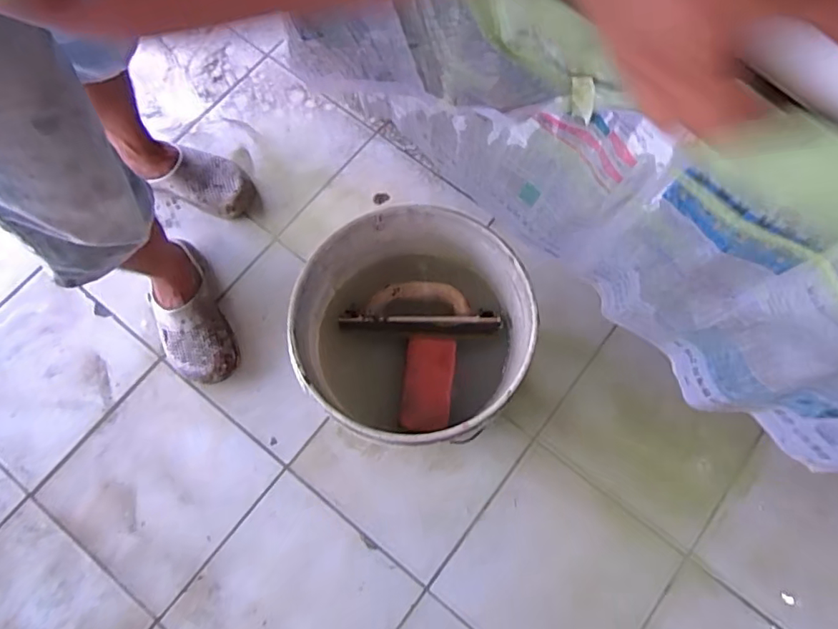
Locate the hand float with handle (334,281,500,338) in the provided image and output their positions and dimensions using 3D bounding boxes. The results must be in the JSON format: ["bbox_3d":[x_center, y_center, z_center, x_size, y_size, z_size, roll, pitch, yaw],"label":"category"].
[{"bbox_3d":[0.001,-0.006,0.807,0.224,0.068,0.086,1,73,0],"label":"hand float with handle"}]

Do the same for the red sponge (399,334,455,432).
[{"bbox_3d":[0.012,0.094,0.765,0.068,0.026,0.128,6,73,2],"label":"red sponge"}]

